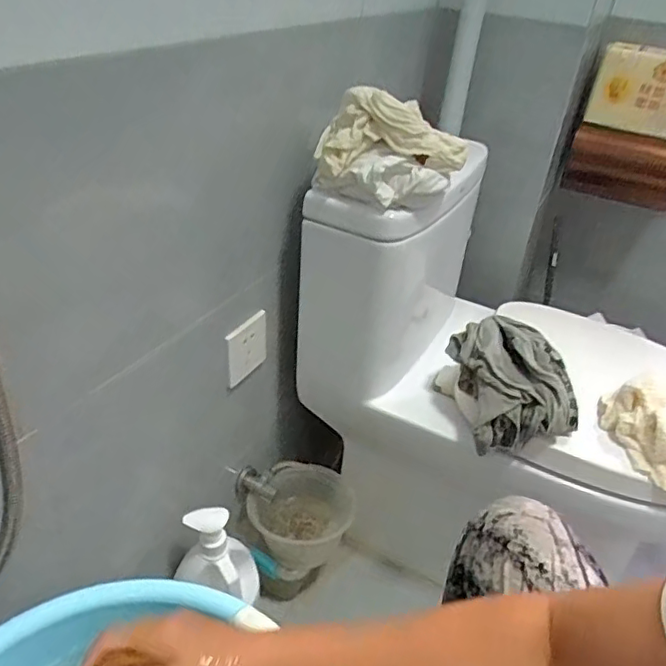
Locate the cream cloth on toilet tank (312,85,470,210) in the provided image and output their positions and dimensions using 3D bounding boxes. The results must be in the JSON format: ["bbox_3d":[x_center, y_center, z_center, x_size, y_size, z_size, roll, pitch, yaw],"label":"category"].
[{"bbox_3d":[0.067,-0.215,0.675,0.172,0.117,0.055,9,35,5],"label":"cream cloth on toilet tank"}]

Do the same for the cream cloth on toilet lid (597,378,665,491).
[{"bbox_3d":[0.423,0.129,0.730,0.090,0.075,0.163,-19,42,-31],"label":"cream cloth on toilet lid"}]

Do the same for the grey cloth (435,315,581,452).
[{"bbox_3d":[0.238,0.073,0.800,0.125,0.135,0.199,-2,35,-11],"label":"grey cloth"}]

